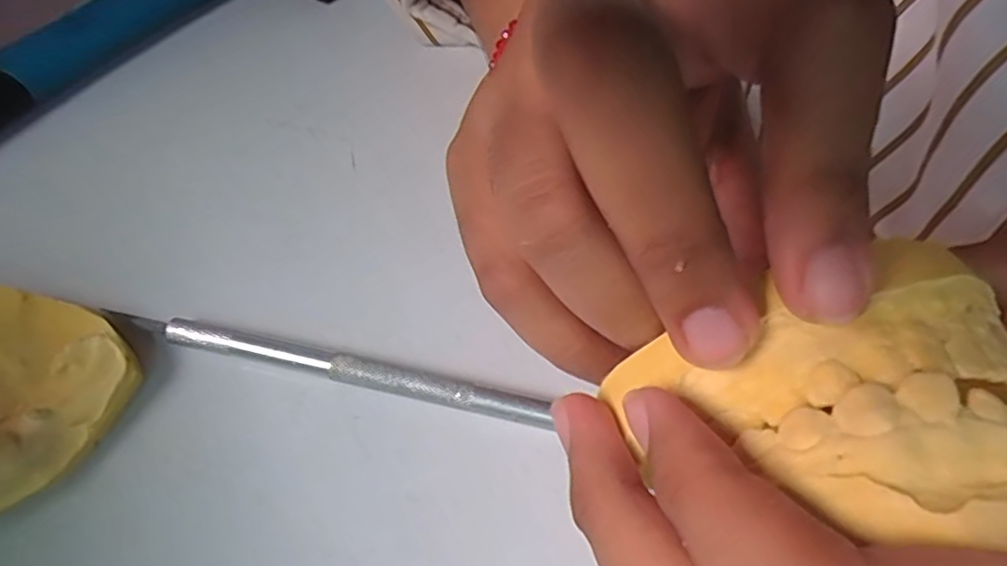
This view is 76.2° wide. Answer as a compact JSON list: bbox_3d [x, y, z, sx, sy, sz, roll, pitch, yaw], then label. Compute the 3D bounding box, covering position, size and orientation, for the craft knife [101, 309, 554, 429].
[{"bbox_3d":[-0.049,0.022,0.179,0.125,0.007,0.007,11,62,7],"label":"craft knife"}]

